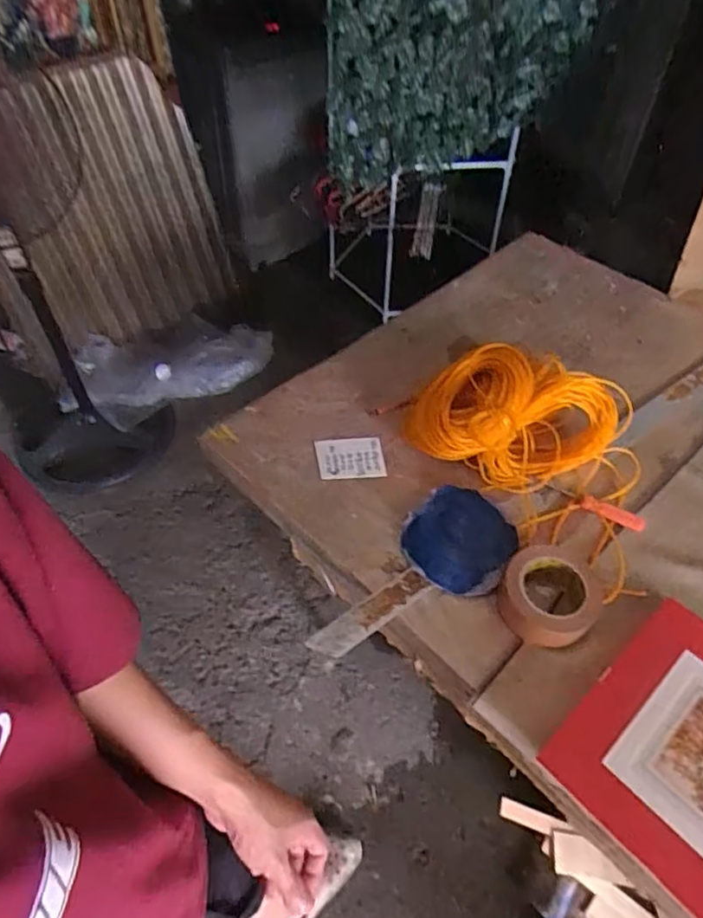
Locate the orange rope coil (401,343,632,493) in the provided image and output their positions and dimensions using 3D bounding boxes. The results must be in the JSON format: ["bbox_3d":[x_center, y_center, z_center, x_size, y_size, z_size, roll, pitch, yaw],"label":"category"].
[{"bbox_3d":[0.249,-0.062,0.870,0.305,0.108,0.202,-7,55,-5],"label":"orange rope coil"}]

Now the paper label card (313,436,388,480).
[{"bbox_3d":[-0.002,-0.003,0.889,0.100,0.010,0.080,-3,49,-6],"label":"paper label card"}]

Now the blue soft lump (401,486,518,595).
[{"bbox_3d":[0.146,0.104,0.790,0.140,0.026,0.154,27,59,18],"label":"blue soft lump"}]

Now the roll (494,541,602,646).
[{"bbox_3d":[0.243,0.166,0.719,0.119,0.054,0.115,0,55,0],"label":"roll"}]

